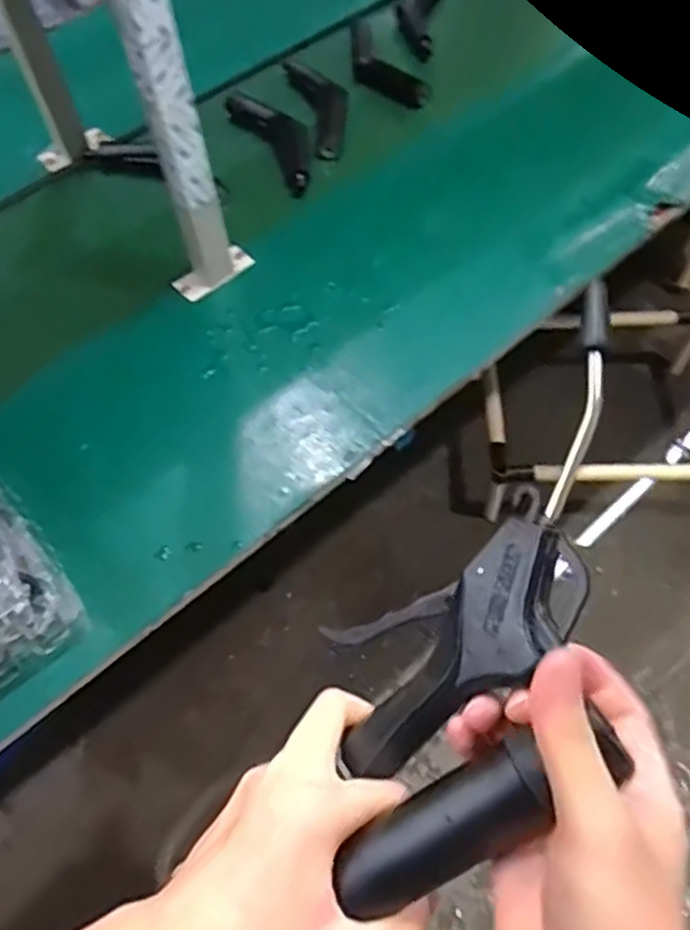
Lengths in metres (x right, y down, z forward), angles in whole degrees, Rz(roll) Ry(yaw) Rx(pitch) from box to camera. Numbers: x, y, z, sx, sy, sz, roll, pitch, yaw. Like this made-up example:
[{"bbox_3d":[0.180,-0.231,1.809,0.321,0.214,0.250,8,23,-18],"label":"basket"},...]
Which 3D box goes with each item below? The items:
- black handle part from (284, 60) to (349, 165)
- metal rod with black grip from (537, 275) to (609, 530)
[{"bbox_3d":[-0.030,-0.537,1.081,0.075,0.022,0.226,-14,60,-5],"label":"black handle part"},{"bbox_3d":[0.100,-0.025,0.301,0.014,0.006,0.103,12,88,10],"label":"metal rod with black grip"}]

